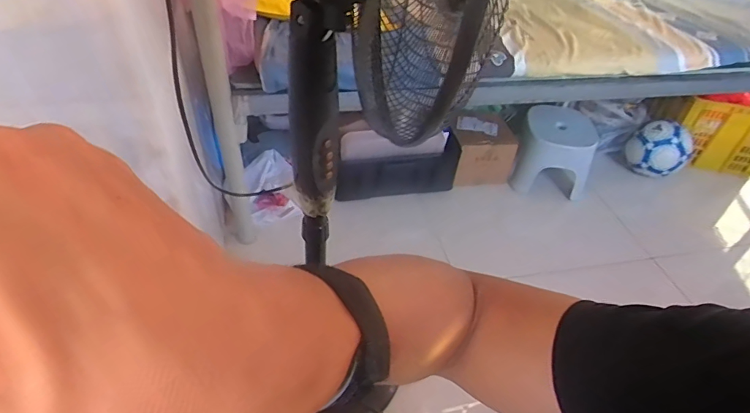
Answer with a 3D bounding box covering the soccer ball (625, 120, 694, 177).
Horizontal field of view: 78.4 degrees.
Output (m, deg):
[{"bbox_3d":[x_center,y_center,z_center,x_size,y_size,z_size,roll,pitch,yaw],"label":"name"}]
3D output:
[{"bbox_3d":[0.998,-0.216,1.605,0.190,0.177,0.200,31,48,26],"label":"soccer ball"}]

